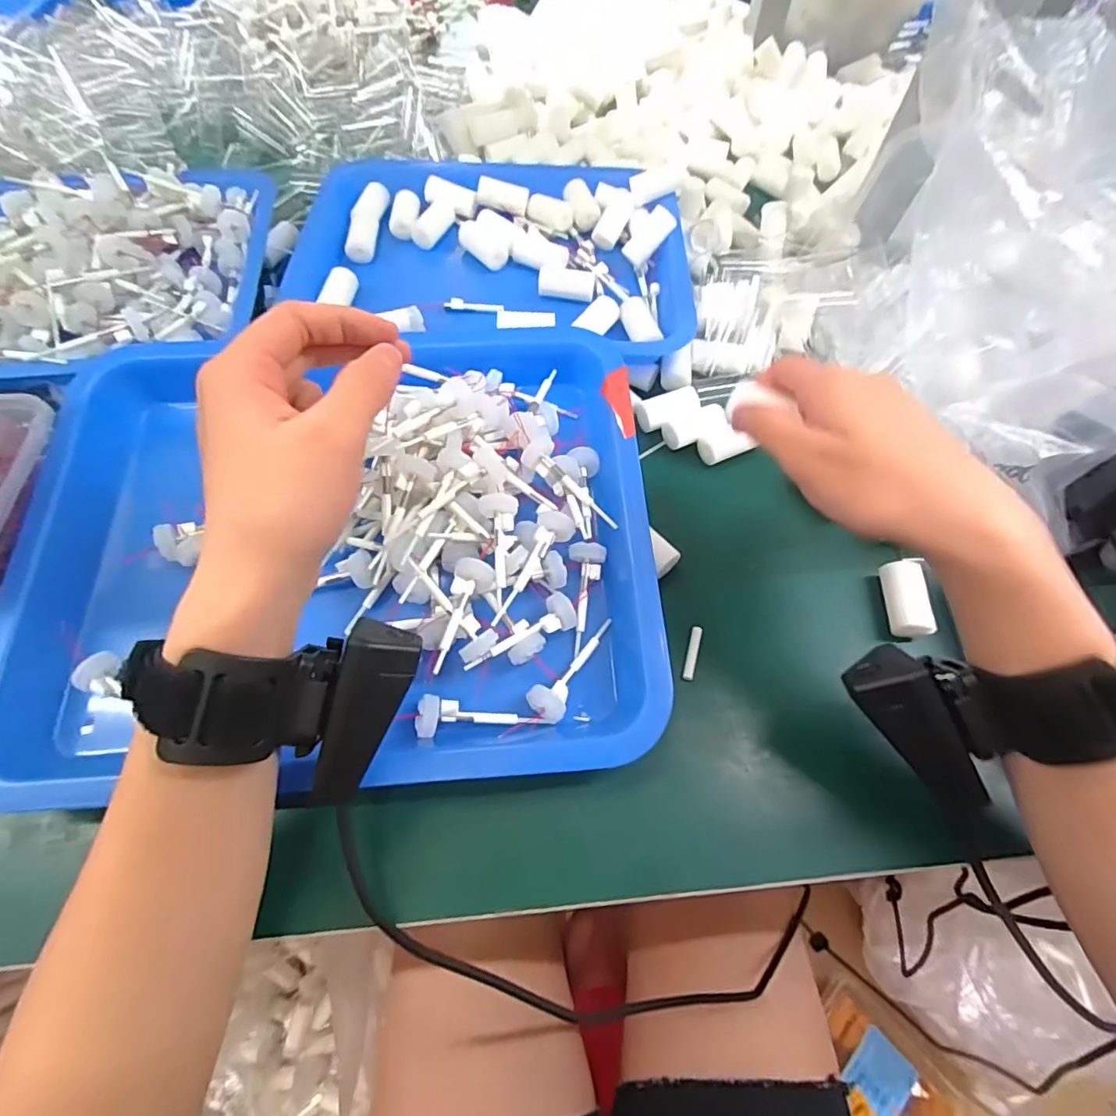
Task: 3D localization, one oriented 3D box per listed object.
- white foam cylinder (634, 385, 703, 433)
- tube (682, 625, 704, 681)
[{"bbox_3d":[0.075,-0.101,0.377,0.040,0.016,0.023,-17,64,-10],"label":"white foam cylinder"},{"bbox_3d":[0.075,0.053,0.306,0.006,0.004,0.031,16,62,7],"label":"tube"}]

